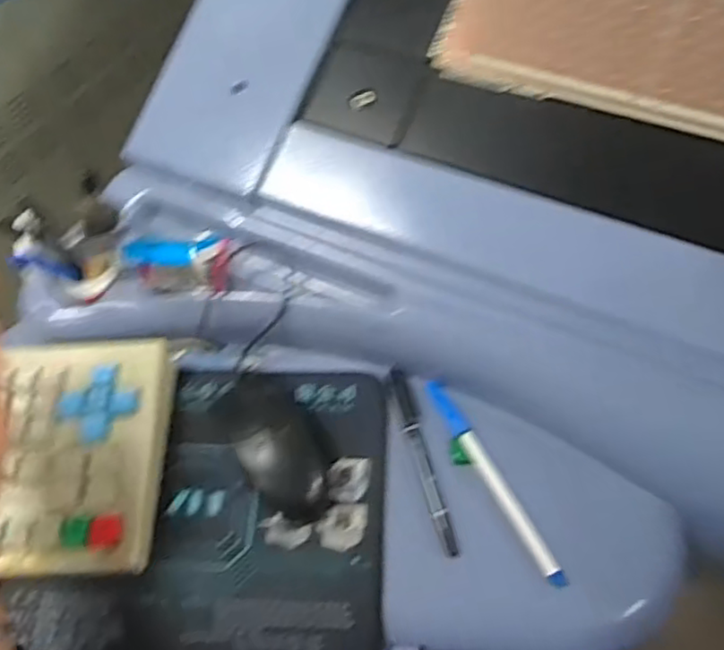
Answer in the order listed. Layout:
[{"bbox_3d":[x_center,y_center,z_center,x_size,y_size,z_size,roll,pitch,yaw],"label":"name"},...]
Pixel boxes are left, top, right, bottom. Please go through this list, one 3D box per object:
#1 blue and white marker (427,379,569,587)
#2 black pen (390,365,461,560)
[{"bbox_3d":[0.091,0.103,0.456,0.018,0.010,0.160,-25,60,-13],"label":"blue and white marker"},{"bbox_3d":[0.042,0.092,0.465,0.013,0.007,0.141,-12,58,-5],"label":"black pen"}]

